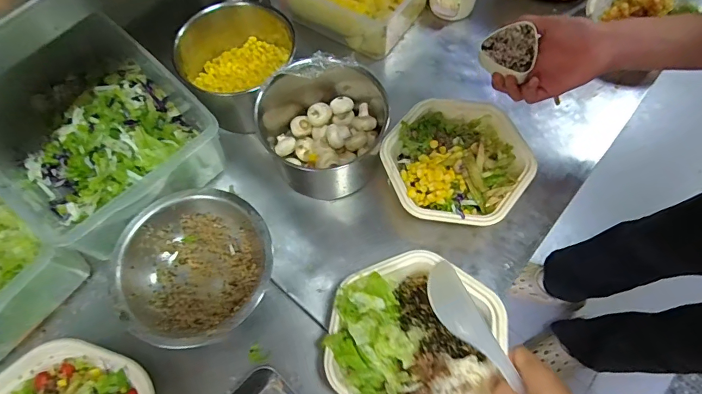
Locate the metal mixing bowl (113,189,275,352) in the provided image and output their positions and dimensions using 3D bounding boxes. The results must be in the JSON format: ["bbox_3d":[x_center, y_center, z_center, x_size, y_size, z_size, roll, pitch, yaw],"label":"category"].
[{"bbox_3d":[-0.196,0.090,0.551,0.187,0.053,0.191,0,65,0],"label":"metal mixing bowl"}]

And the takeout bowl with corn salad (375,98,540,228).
[{"bbox_3d":[0.148,-0.049,0.599,0.188,0.062,0.200,0,65,0],"label":"takeout bowl with corn salad"}]

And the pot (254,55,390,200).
[{"bbox_3d":[-0.043,-0.106,0.611,0.167,0.125,0.171,0,65,0],"label":"pot"}]

